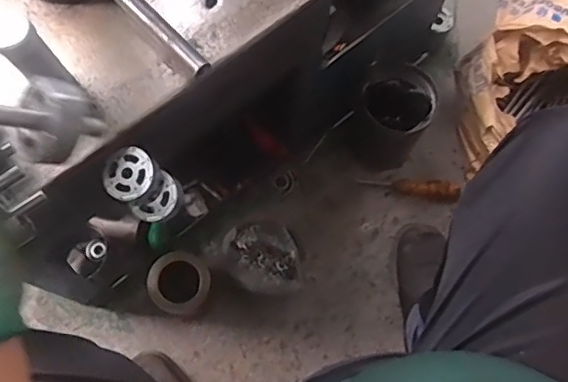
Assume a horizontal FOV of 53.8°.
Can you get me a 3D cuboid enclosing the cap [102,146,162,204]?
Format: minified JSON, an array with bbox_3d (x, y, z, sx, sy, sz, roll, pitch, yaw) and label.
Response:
[{"bbox_3d":[-0.152,-0.017,0.555,0.053,0.018,0.053,-1,85,6],"label":"cap"}]

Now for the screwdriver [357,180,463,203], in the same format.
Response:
[{"bbox_3d":[0.223,-0.007,0.993,0.170,0.031,0.035,9,72,1],"label":"screwdriver"}]

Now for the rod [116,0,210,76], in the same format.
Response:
[{"bbox_3d":[-0.128,-0.165,0.561,0.136,0.013,0.020,44,76,11],"label":"rod"}]

